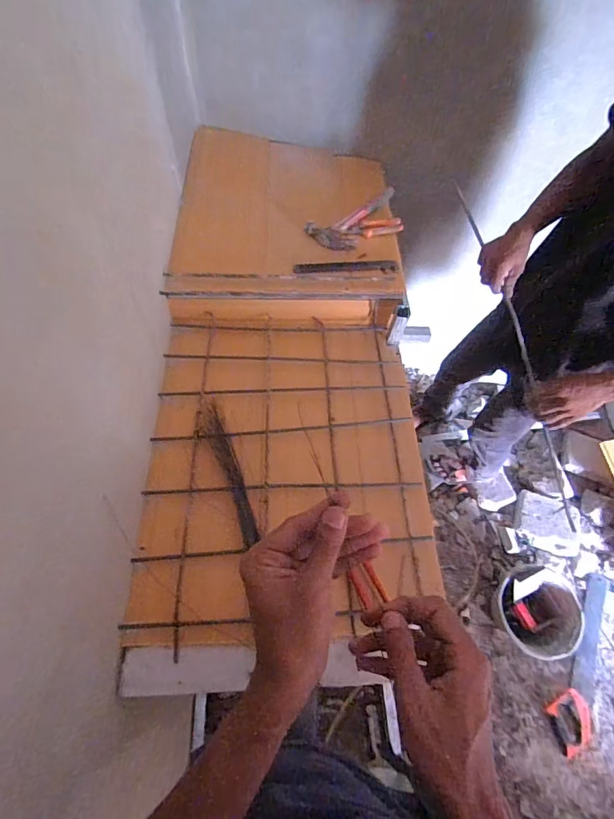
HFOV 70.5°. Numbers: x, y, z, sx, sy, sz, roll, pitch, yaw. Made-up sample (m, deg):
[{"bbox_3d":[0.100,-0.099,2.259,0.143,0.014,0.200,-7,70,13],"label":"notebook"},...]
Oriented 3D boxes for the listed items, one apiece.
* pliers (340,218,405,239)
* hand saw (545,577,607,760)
[{"bbox_3d":[0.164,-0.456,1.091,0.147,0.017,0.053,-15,61,-10],"label":"pliers"},{"bbox_3d":[0.904,0.799,1.397,0.142,0.053,0.566,31,64,16],"label":"hand saw"}]

